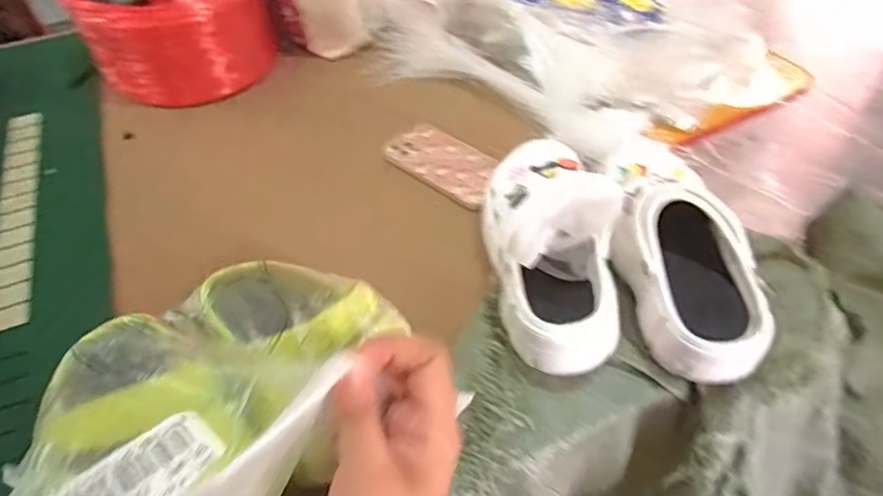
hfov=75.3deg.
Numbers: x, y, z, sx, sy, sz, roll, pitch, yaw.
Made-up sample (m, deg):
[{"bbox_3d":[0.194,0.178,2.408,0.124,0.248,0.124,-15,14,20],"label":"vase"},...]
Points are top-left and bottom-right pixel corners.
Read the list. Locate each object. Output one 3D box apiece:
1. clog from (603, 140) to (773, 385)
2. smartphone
[{"bbox_3d":[0.221,-0.004,0.520,0.094,0.083,0.241,-7,65,-5],"label":"clog"},{"bbox_3d":[0.005,-0.105,0.705,0.142,0.011,0.072,32,70,21],"label":"smartphone"}]

